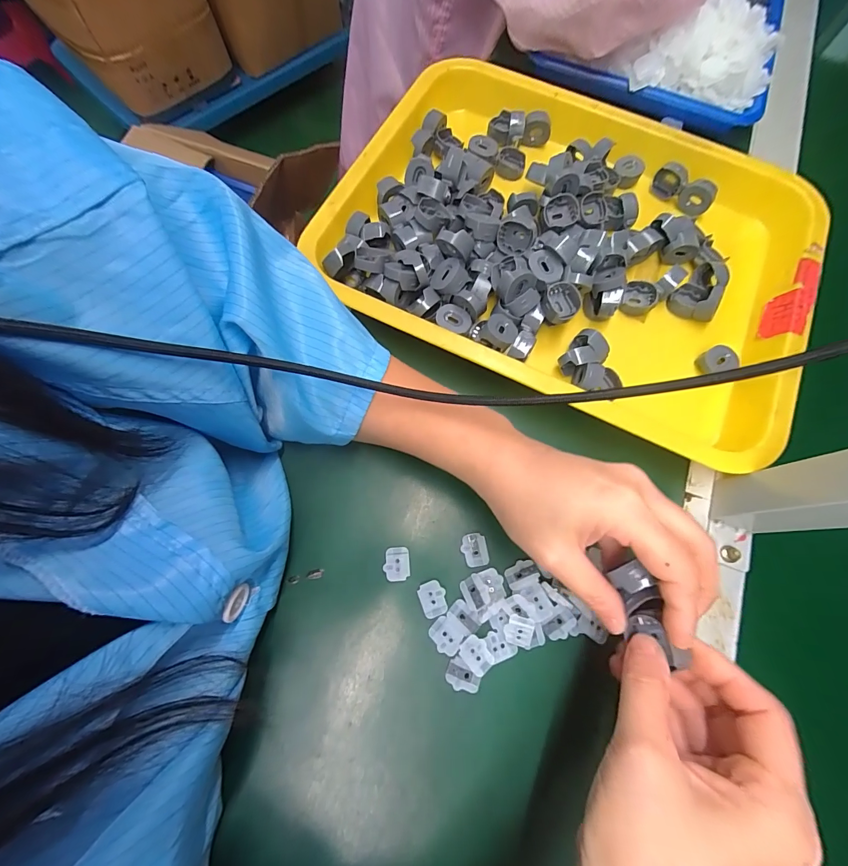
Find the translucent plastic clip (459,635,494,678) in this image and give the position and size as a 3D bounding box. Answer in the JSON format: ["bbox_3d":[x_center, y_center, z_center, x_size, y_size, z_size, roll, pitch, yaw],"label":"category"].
[{"bbox_3d":[0.033,0.139,0.238,0.017,0.004,0.021,-42,78,-14],"label":"translucent plastic clip"}]

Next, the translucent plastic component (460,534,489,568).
[{"bbox_3d":[0.035,0.081,0.259,0.017,0.004,0.021,-10,73,-5],"label":"translucent plastic component"}]

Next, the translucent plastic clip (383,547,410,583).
[{"bbox_3d":[-0.019,0.090,0.259,0.017,0.010,0.021,-1,72,-2],"label":"translucent plastic clip"}]

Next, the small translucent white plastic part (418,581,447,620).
[{"bbox_3d":[0.006,0.110,0.248,0.017,0.004,0.022,-19,74,-8],"label":"small translucent white plastic part"}]

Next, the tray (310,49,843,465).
[{"bbox_3d":[0.125,-0.167,0.322,0.384,0.053,0.308,25,73,6],"label":"tray"}]

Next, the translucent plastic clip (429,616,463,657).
[{"bbox_3d":[0.014,0.131,0.242,0.016,0.004,0.021,-41,78,-13],"label":"translucent plastic clip"}]

